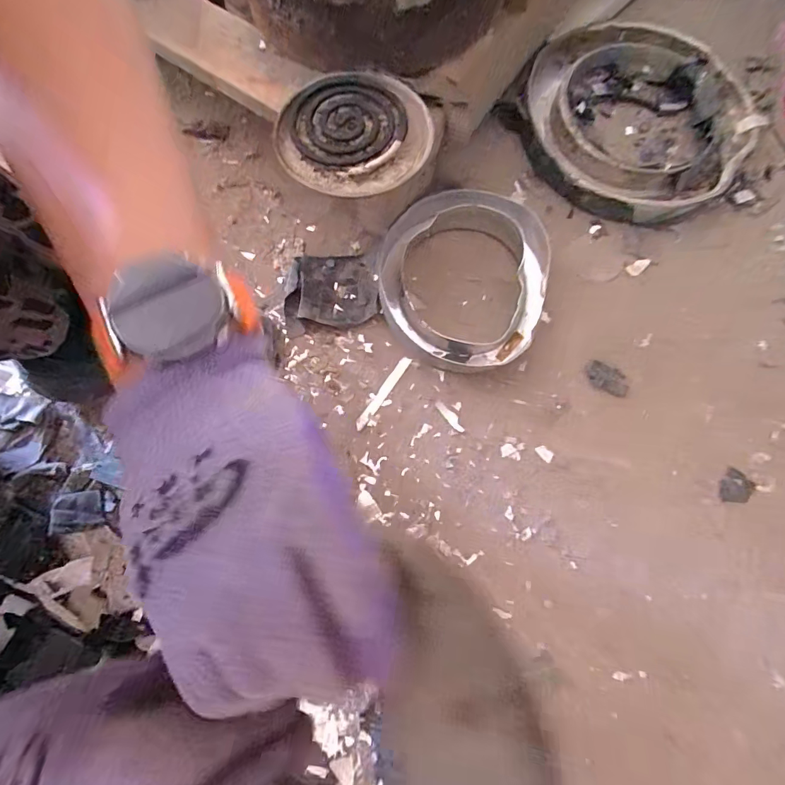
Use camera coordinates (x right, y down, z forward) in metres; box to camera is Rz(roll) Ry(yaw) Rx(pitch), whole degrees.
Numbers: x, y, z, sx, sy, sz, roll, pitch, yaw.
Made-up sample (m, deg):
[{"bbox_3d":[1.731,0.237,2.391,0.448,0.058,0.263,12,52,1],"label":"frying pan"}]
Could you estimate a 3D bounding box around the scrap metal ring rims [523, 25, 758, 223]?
[{"bbox_3d":[0.309,-0.347,0.557,0.278,0.053,0.268,0,75,-1],"label":"scrap metal ring rims"}]

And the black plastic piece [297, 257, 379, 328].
[{"bbox_3d":[-0.063,-0.122,0.508,0.089,0.012,0.087,0,75,-2],"label":"black plastic piece"}]

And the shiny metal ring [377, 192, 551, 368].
[{"bbox_3d":[0.082,-0.134,0.499,0.194,0.045,0.194,0,75,-1],"label":"shiny metal ring"}]

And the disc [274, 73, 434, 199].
[{"bbox_3d":[-0.039,-0.248,0.412,0.146,0.018,0.131,20,75,4],"label":"disc"}]

